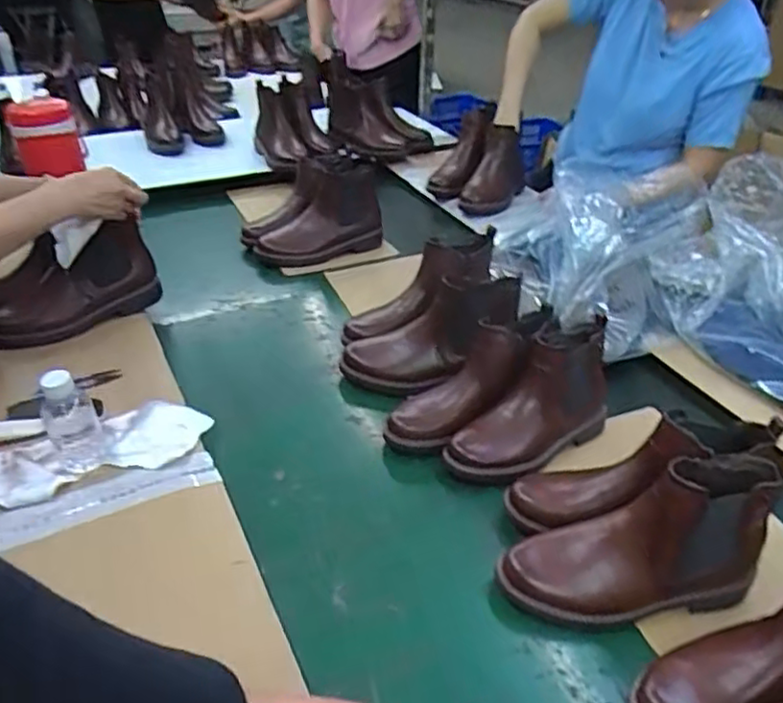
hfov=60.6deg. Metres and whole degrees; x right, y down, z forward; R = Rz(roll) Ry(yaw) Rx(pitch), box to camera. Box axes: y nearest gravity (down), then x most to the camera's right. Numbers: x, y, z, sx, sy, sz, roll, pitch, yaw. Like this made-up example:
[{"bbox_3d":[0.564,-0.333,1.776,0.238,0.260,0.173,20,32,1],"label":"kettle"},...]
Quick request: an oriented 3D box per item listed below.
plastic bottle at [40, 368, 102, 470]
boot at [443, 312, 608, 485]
[{"bbox_3d":[-0.393,0.071,0.814,0.064,0.126,0.066,-15,37,-20],"label":"plastic bottle"},{"bbox_3d":[0.188,0.068,0.874,0.244,0.141,0.099,-20,39,-26],"label":"boot"}]

